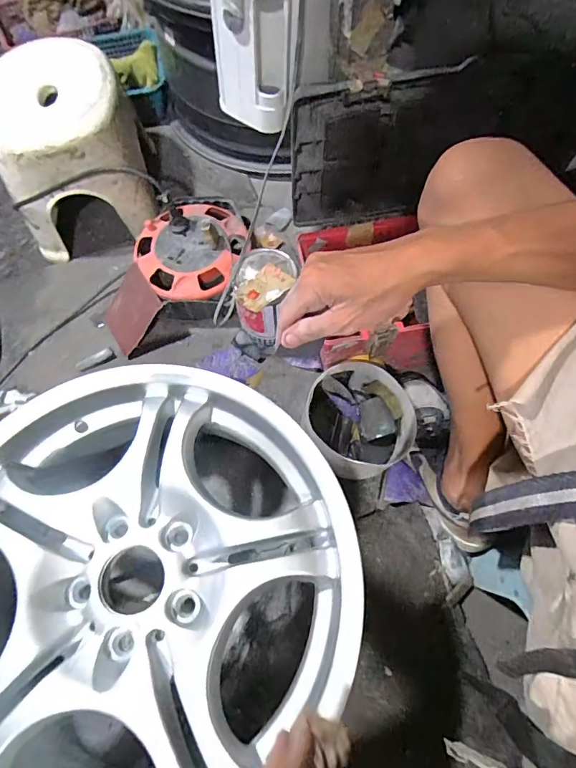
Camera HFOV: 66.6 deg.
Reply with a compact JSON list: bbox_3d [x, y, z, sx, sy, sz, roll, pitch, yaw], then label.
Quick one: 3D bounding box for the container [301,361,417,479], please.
[{"bbox_3d":[0.106,0.056,0.675,0.159,0.102,0.157,-1,67,1],"label":"container"}]

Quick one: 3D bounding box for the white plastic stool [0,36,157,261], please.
[{"bbox_3d":[-0.378,-0.393,0.780,0.232,0.254,0.225,-18,68,-6],"label":"white plastic stool"}]

